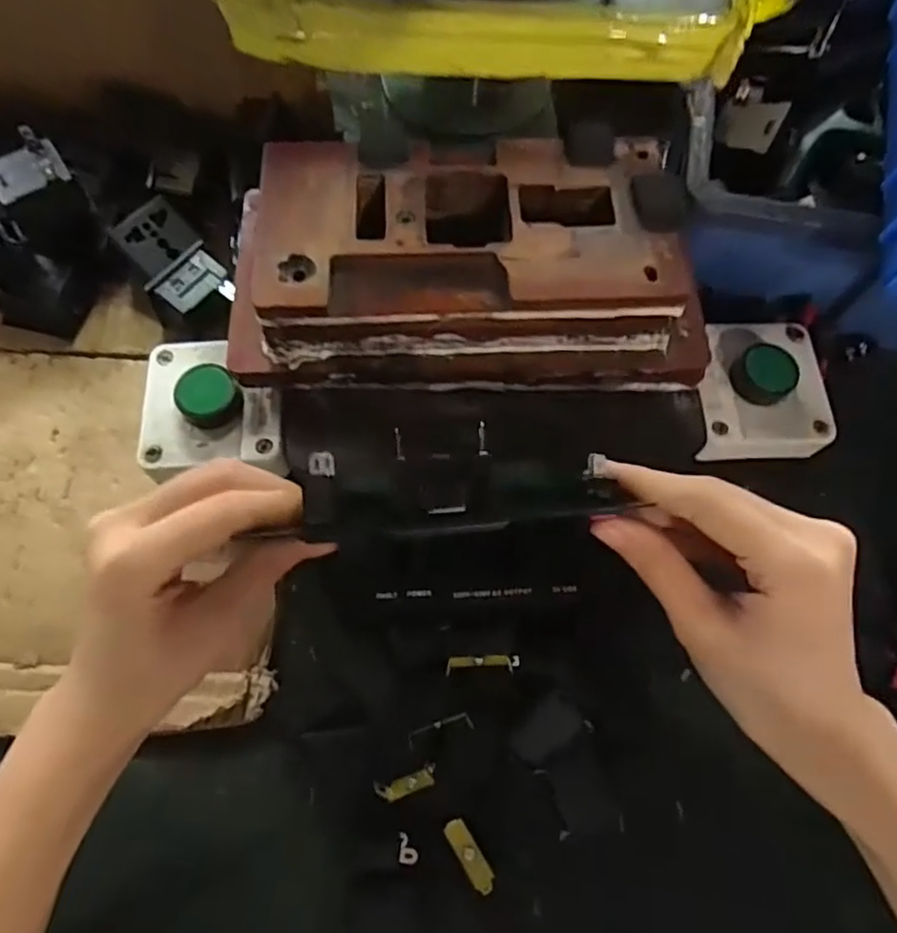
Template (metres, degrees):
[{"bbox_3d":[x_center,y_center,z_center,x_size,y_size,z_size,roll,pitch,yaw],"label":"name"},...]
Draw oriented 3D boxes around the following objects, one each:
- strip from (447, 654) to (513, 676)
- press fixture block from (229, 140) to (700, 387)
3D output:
[{"bbox_3d":[0.014,0.091,0.305,0.031,0.006,0.008,-1,71,-2],"label":"strip"},{"bbox_3d":[0.011,-0.091,0.299,0.211,0.051,0.100,0,69,-2],"label":"press fixture block"}]

